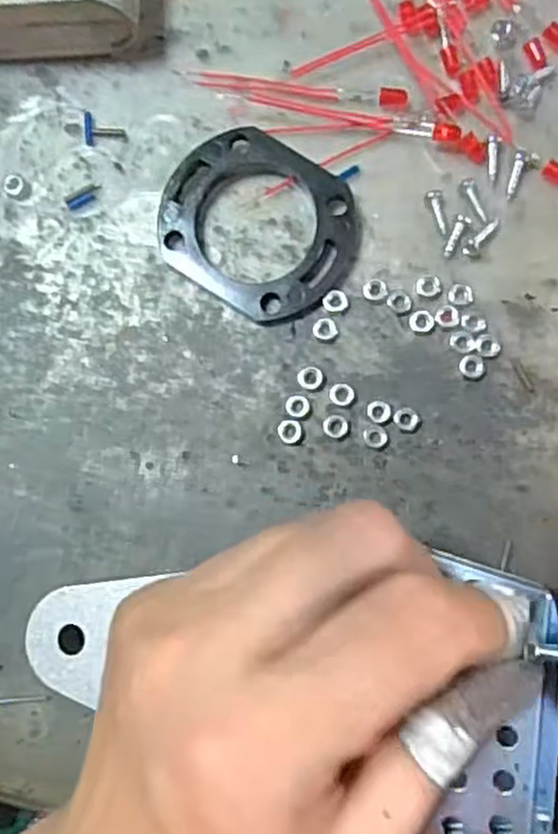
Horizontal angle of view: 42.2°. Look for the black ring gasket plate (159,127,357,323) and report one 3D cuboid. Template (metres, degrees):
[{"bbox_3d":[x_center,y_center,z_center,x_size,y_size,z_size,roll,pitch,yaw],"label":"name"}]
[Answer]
[{"bbox_3d":[-0.007,-0.058,0.217,0.059,0.007,0.047,36,88,8],"label":"black ring gasket plate"}]

